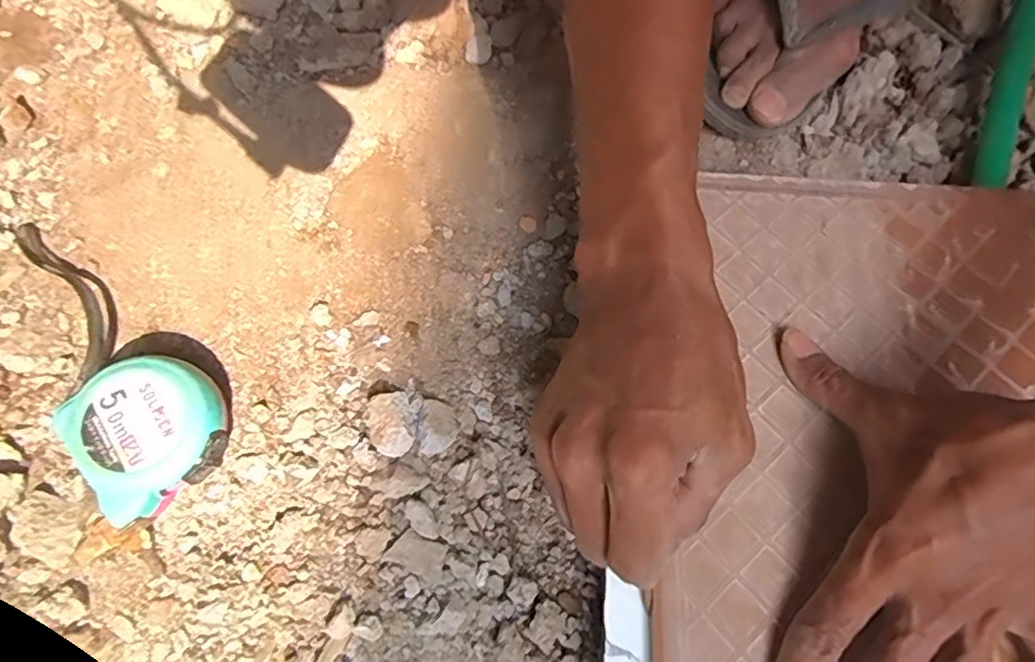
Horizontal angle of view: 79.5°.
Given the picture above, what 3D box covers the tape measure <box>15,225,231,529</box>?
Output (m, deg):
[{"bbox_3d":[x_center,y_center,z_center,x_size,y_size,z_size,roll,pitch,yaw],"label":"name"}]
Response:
[{"bbox_3d":[-0.219,0.013,0.309,0.182,0.034,0.065,37,69,15],"label":"tape measure"}]

